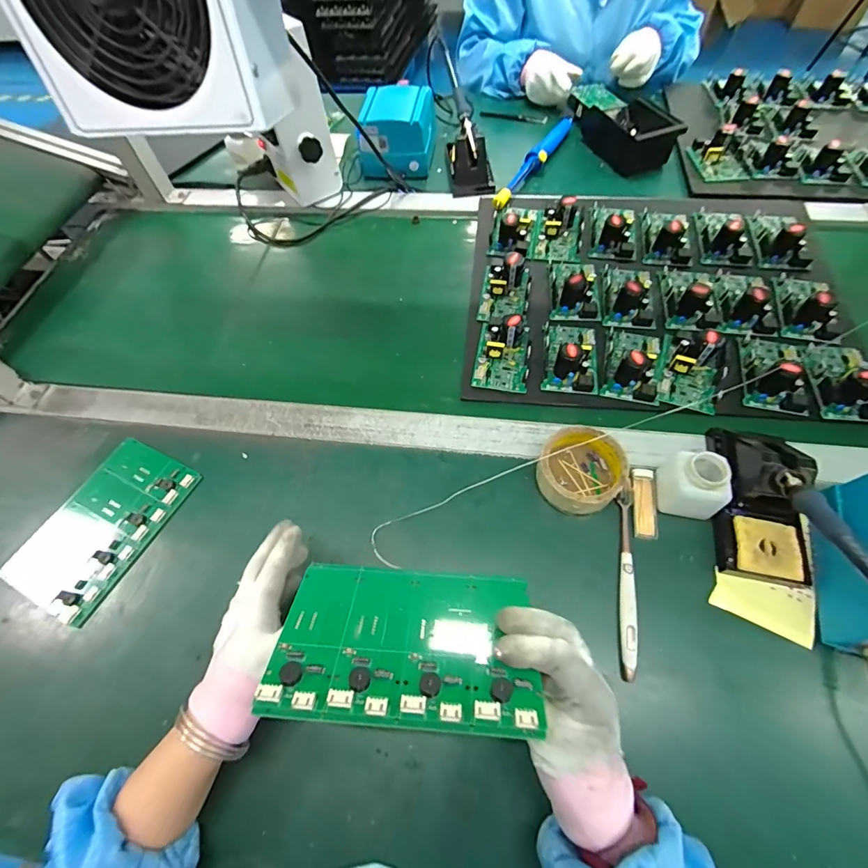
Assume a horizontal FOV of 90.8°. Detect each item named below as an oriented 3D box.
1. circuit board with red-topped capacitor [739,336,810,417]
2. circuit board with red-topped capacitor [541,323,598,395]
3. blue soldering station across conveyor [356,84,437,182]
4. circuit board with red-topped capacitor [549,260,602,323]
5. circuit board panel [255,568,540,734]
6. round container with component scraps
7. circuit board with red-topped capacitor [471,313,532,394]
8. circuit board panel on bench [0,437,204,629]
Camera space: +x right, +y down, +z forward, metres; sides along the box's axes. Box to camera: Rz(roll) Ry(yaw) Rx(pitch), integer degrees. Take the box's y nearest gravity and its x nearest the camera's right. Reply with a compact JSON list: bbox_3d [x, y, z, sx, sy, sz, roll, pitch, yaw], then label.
[{"bbox_3d":[0.422,-0.086,0.518,0.075,0.040,0.114,15,63,13],"label":"circuit board with red-topped capacitor"},{"bbox_3d":[0.179,-0.114,0.548,0.070,0.041,0.117,6,61,8],"label":"circuit board with red-topped capacitor"},{"bbox_3d":[-0.068,-0.547,0.782,0.129,0.091,0.142,6,61,8],"label":"blue soldering station across conveyor"},{"bbox_3d":[0.204,-0.218,0.611,0.069,0.049,0.117,5,61,7],"label":"circuit board with red-topped capacitor"},{"bbox_3d":[-0.019,0.145,0.310,0.175,0.009,0.115,3,32,3],"label":"circuit board panel"},{"bbox_3d":[0.155,0.041,0.455,0.081,0.047,0.085,-2,59,4],"label":"round container with component scraps"},{"bbox_3d":[0.091,-0.111,0.554,0.070,0.043,0.103,9,61,9],"label":"circuit board with red-topped capacitor"},{"bbox_3d":[-0.369,0.099,0.480,0.126,0.014,0.184,22,64,17],"label":"circuit board panel on bench"}]

